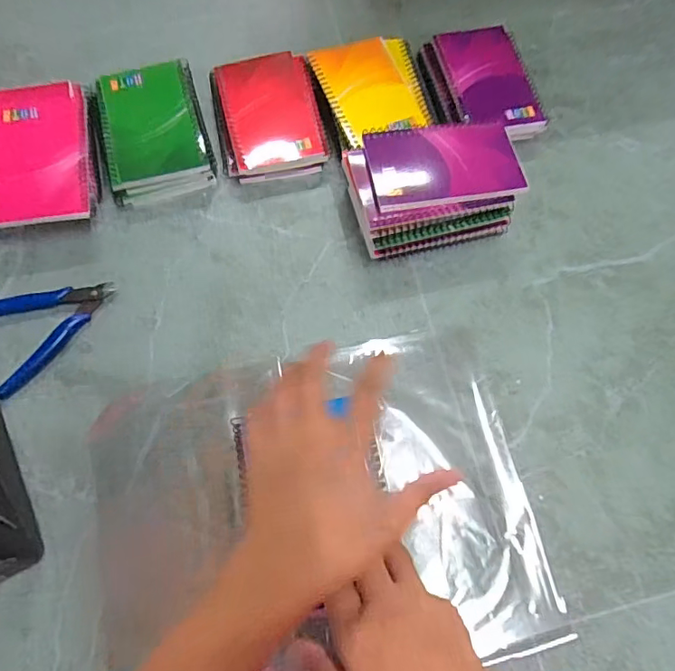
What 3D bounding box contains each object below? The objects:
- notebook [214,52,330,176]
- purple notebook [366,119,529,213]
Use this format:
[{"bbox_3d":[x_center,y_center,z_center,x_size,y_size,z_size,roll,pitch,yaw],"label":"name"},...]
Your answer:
[{"bbox_3d":[-0.066,-0.224,0.518,0.091,0.011,0.130,-11,72,-2],"label":"notebook"},{"bbox_3d":[0.093,-0.156,0.456,0.129,0.009,0.091,-9,71,-7],"label":"purple notebook"}]

